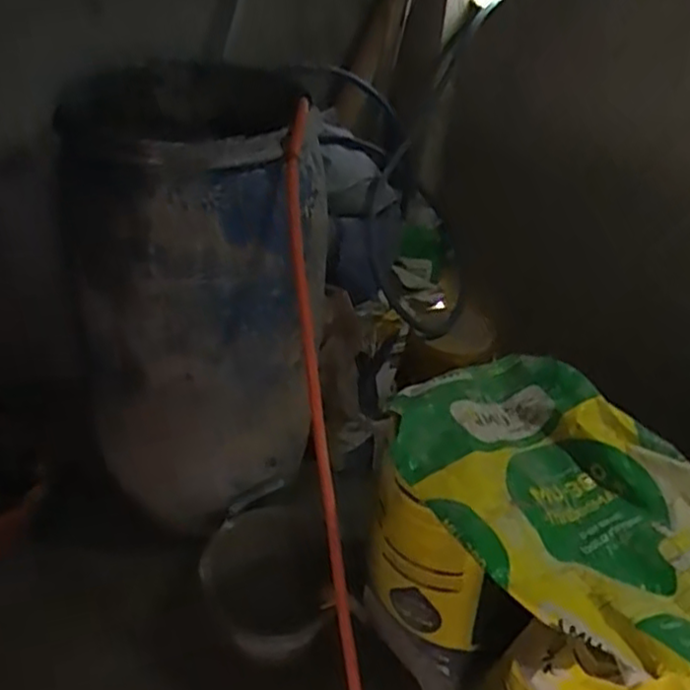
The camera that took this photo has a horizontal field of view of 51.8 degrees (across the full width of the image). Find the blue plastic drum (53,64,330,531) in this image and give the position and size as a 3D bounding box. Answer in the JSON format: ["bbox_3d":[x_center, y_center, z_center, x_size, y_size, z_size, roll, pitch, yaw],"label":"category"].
[{"bbox_3d":[-0.258,-0.032,1.331,0.371,0.750,0.389,-23,46,-32],"label":"blue plastic drum"}]

